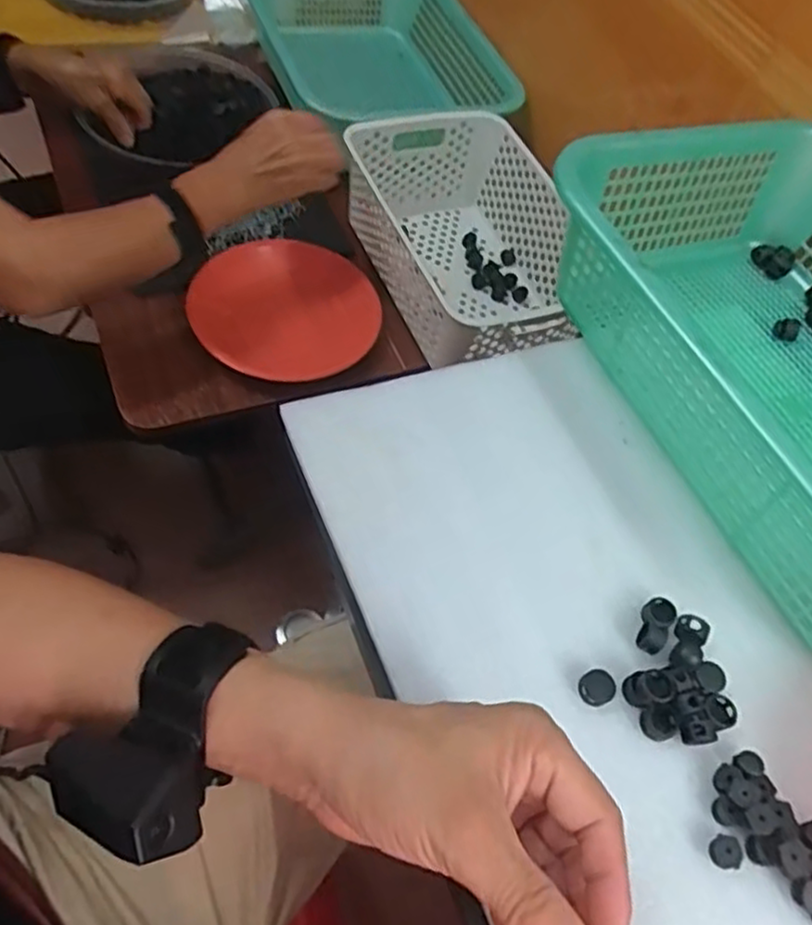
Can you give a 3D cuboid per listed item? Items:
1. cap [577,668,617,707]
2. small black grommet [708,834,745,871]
[{"bbox_3d":[0.099,0.117,0.368,0.017,0.009,0.017,5,57,-7],"label":"cap"},{"bbox_3d":[0.149,0.181,0.330,0.013,0.009,0.013,11,56,-3],"label":"small black grommet"}]

